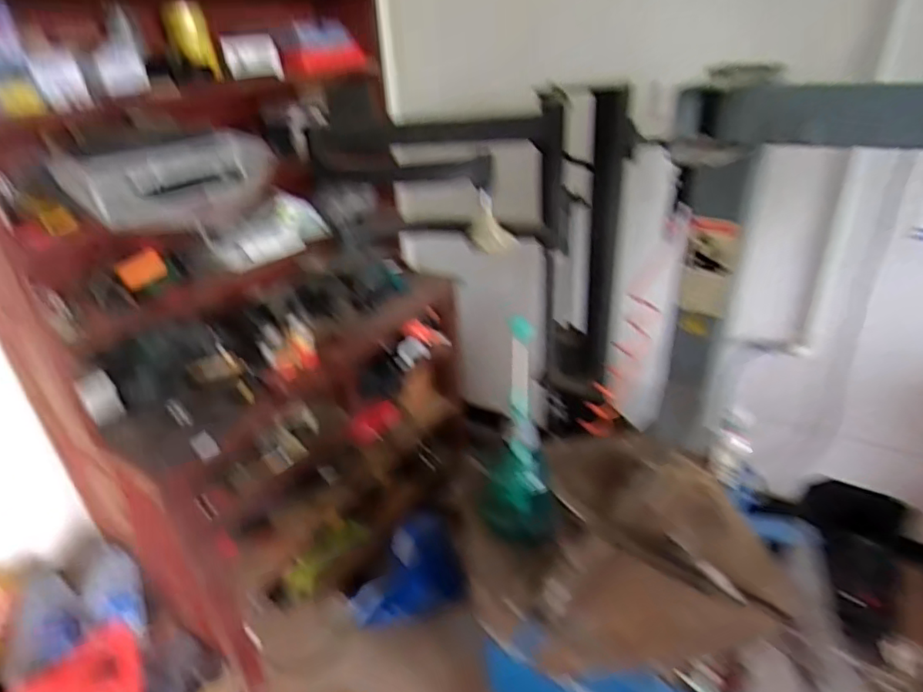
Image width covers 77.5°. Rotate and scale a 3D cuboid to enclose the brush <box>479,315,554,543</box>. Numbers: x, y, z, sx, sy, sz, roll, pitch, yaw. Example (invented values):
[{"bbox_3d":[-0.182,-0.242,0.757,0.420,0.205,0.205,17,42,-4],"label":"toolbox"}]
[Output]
[{"bbox_3d":[0.099,0.157,0.958,0.110,0.392,0.105,3,29,12],"label":"brush"}]

